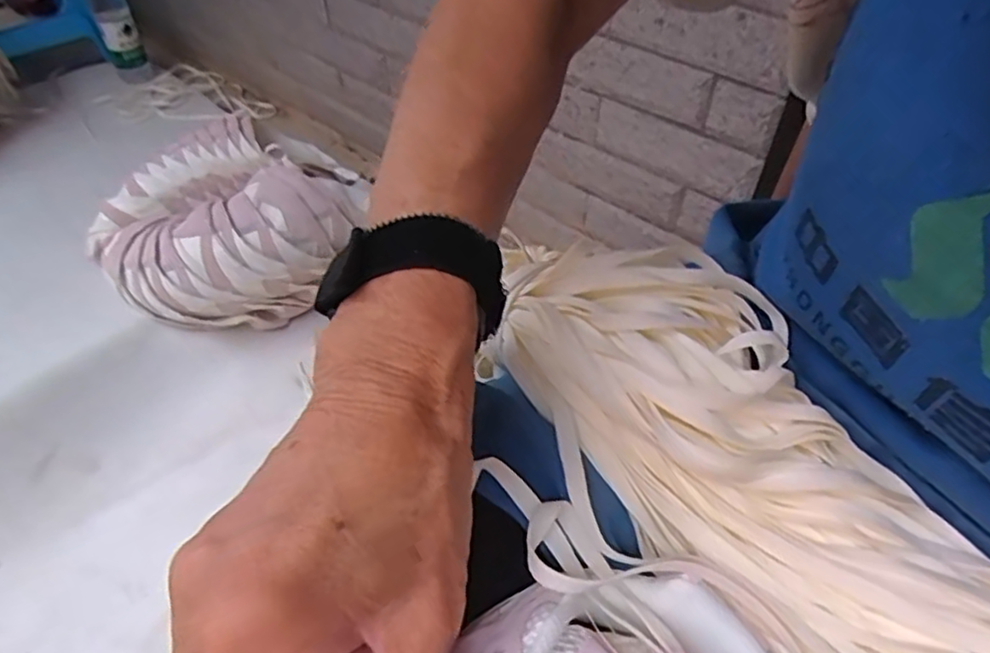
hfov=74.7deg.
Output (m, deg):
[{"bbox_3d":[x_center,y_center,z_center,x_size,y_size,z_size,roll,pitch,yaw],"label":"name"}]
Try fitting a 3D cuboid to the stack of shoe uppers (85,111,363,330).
[{"bbox_3d":[-0.356,-0.131,0.883,0.311,0.162,0.306,32,56,25],"label":"stack of shoe uppers"}]

